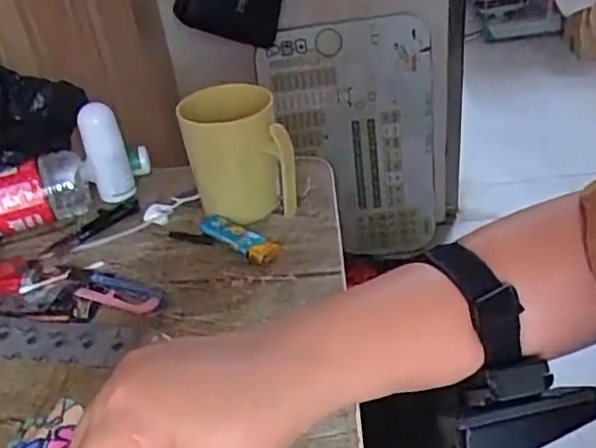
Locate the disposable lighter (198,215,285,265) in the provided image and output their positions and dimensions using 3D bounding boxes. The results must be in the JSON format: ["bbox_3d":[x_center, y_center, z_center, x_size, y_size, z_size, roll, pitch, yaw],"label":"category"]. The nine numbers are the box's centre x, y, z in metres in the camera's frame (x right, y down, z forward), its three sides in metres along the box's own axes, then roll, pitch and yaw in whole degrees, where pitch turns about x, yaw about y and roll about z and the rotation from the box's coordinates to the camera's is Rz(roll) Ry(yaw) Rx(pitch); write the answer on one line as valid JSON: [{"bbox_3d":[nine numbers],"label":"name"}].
[{"bbox_3d":[-0.056,0.011,0.546,0.093,0.014,0.027,22,44,33],"label":"disposable lighter"}]

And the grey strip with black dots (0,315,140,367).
[{"bbox_3d":[-0.182,0.088,0.467,0.122,0.004,0.038,4,43,11],"label":"grey strip with black dots"}]

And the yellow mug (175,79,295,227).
[{"bbox_3d":[-0.053,-0.061,0.568,0.092,0.104,0.090,-9,35,-3],"label":"yellow mug"}]

